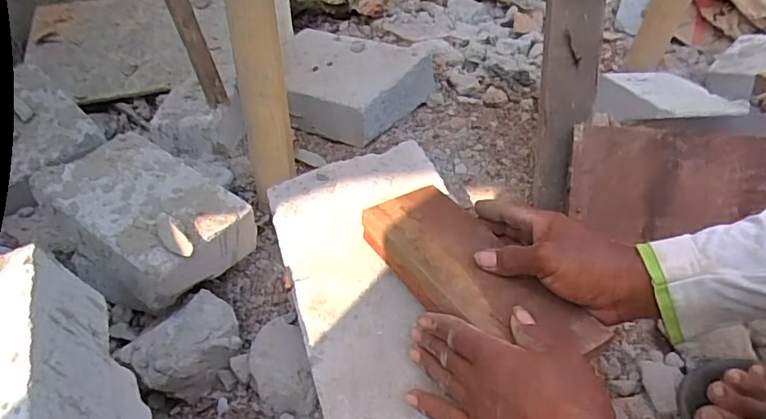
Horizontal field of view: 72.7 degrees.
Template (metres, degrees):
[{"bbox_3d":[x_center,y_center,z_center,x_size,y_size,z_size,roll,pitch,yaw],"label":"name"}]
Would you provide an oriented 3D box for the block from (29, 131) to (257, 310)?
[{"bbox_3d":[-0.253,0.014,0.568,0.199,0.092,0.134,24,49,22],"label":"block"}]

